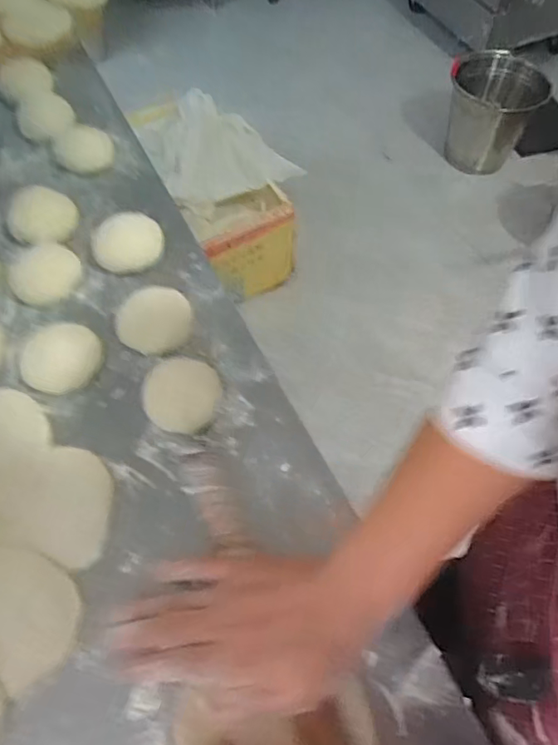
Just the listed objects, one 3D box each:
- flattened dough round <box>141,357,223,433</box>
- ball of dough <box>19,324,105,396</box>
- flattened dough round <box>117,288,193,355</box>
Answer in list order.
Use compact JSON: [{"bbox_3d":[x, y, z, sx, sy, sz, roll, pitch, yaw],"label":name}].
[{"bbox_3d":[-0.080,0.019,0.453,0.055,0.034,0.060,1,58,-1],"label":"flattened dough round"},{"bbox_3d":[-0.191,-0.011,0.480,0.058,0.030,0.064,18,60,10],"label":"ball of dough"},{"bbox_3d":[-0.114,-0.049,0.504,0.060,0.027,0.064,1,58,-1],"label":"flattened dough round"}]

